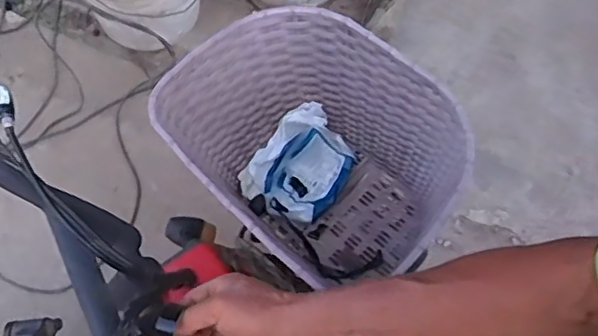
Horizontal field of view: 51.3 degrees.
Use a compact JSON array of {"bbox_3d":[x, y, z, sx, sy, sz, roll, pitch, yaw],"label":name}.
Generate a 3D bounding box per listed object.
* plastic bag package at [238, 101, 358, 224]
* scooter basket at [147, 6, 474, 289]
[{"bbox_3d":[0.003,-0.001,0.884,0.128,0.053,0.149,43,77,8],"label":"plastic bag package"},{"bbox_3d":[0.010,-0.019,0.790,0.258,0.253,0.344,-43,81,-12],"label":"scooter basket"}]

